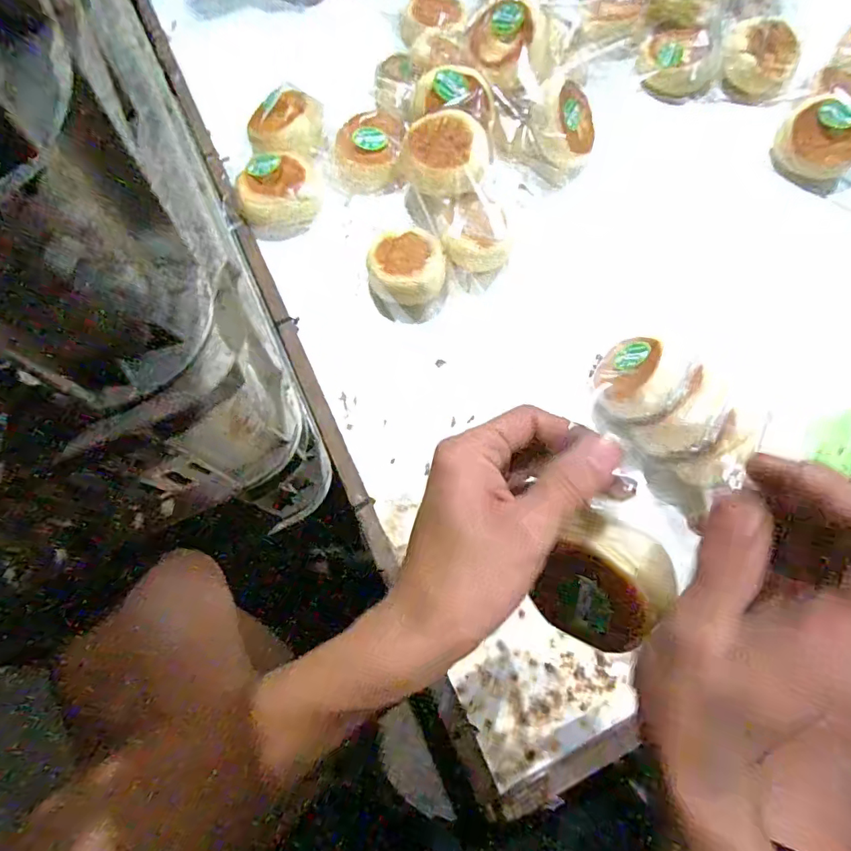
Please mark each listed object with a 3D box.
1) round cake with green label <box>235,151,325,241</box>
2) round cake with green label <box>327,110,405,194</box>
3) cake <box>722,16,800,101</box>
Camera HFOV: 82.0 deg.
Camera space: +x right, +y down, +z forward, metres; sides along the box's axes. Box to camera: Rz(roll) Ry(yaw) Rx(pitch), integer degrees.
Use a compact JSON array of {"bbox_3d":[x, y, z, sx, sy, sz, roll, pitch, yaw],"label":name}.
[{"bbox_3d":[-0.159,-0.253,0.538,0.092,0.042,0.077,-21,73,-8],"label":"round cake with green label"},{"bbox_3d":[-0.066,-0.309,0.558,0.083,0.038,0.085,0,71,-1],"label":"round cake with green label"},{"bbox_3d":[0.422,-0.466,0.620,0.086,0.042,0.089,0,71,-1],"label":"cake"}]

